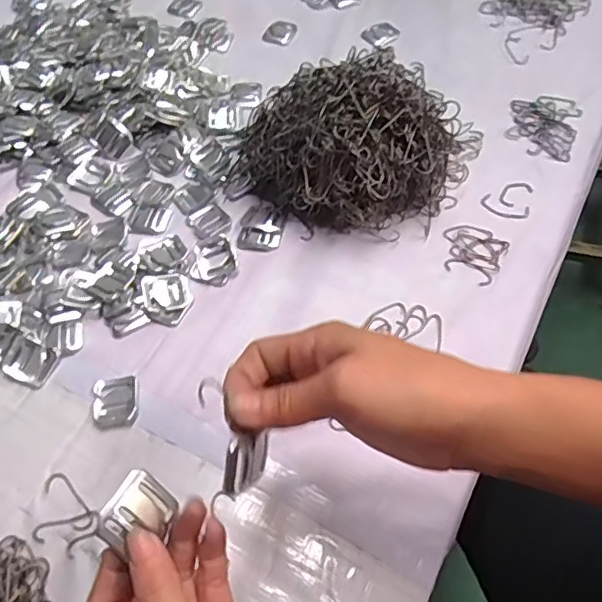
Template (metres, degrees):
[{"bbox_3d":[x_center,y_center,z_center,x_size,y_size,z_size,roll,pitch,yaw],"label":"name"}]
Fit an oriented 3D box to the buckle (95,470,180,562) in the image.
[{"bbox_3d":[-0.075,0.099,0.268,0.030,0.006,0.033,44,47,-15],"label":"buckle"}]

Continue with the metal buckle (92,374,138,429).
[{"bbox_3d":[-0.129,0.070,0.397,0.031,0.006,0.036,-9,58,-3],"label":"metal buckle"}]

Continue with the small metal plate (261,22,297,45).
[{"bbox_3d":[-0.023,-0.292,0.626,0.033,0.004,0.035,20,61,14],"label":"small metal plate"}]

